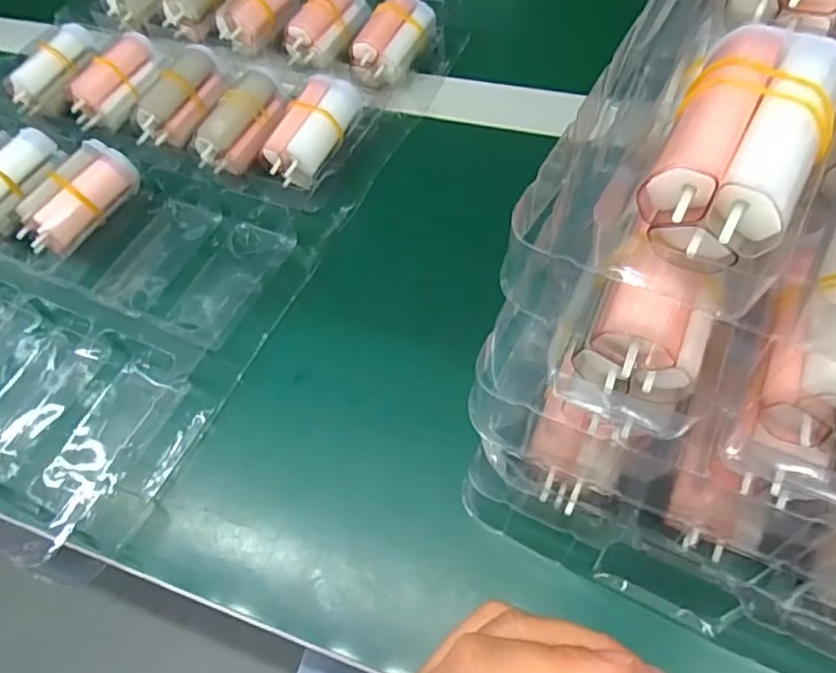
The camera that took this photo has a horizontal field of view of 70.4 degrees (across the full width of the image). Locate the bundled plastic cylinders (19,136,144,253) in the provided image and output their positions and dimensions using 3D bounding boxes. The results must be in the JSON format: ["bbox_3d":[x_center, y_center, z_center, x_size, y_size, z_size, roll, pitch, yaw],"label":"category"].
[{"bbox_3d":[-0.188,-0.077,0.325,0.028,0.023,0.068,27,66,22],"label":"bundled plastic cylinders"}]

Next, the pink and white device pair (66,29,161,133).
[{"bbox_3d":[-0.194,-0.165,0.381,0.023,0.025,0.071,28,78,15],"label":"pink and white device pair"}]

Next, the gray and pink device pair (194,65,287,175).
[{"bbox_3d":[-0.102,-0.128,0.347,0.030,0.020,0.068,25,78,13],"label":"gray and pink device pair"}]

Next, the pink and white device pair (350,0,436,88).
[{"bbox_3d":[-0.016,-0.191,0.377,0.032,0.021,0.069,26,76,14],"label":"pink and white device pair"}]

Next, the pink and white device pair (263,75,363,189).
[{"bbox_3d":[-0.060,-0.119,0.337,0.033,0.019,0.067,26,78,14],"label":"pink and white device pair"}]

